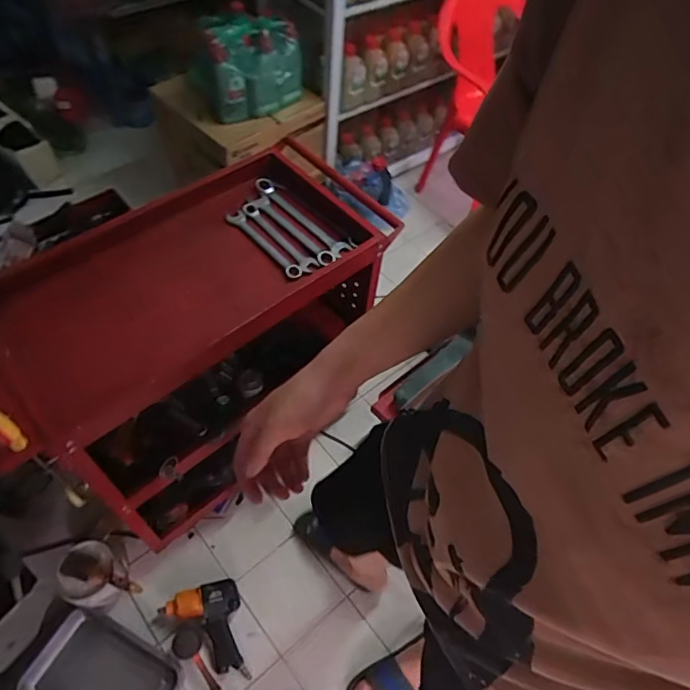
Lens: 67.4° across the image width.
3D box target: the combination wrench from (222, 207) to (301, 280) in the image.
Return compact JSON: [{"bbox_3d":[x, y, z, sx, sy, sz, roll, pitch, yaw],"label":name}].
[{"bbox_3d":[-0.164,-0.206,1.033,0.042,0.019,0.205,-36,65,-25],"label":"combination wrench"}]

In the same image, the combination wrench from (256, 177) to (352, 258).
[{"bbox_3d":[-0.092,-0.275,1.096,0.036,0.023,0.270,-36,65,-25],"label":"combination wrench"}]

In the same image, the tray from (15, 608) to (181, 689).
[{"bbox_3d":[-0.536,0.742,1.128,0.305,0.037,0.212,23,57,11],"label":"tray"}]

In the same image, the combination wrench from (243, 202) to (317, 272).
[{"bbox_3d":[-0.138,-0.226,1.061,0.035,0.015,0.217,-35,64,-25],"label":"combination wrench"}]

